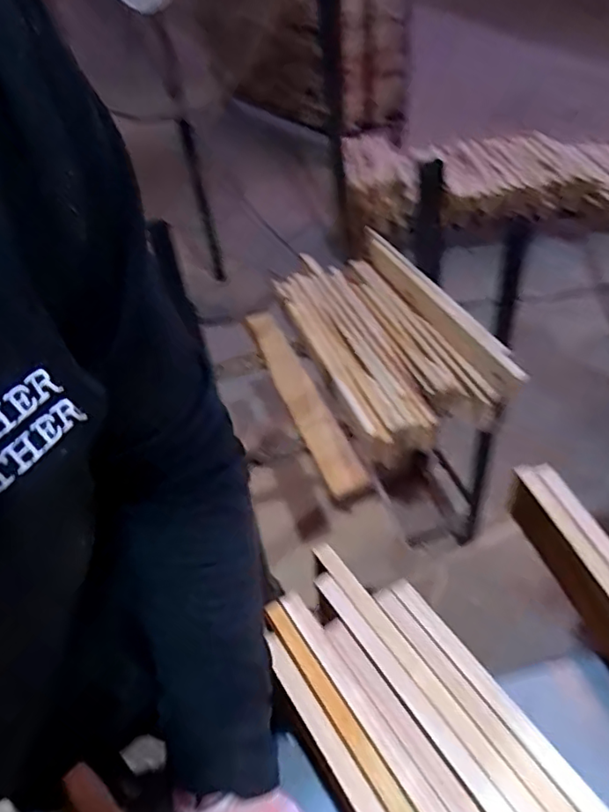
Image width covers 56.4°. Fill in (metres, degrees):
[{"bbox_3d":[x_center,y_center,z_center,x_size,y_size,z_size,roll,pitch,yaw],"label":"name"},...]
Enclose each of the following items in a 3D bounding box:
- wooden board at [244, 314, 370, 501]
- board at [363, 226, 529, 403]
[{"bbox_3d":[-0.011,-0.024,1.007,0.064,0.031,0.477,-16,43,-11],"label":"wooden board"},{"bbox_3d":[0.222,-0.193,1.031,0.018,0.067,0.538,4,35,-25],"label":"board"}]

